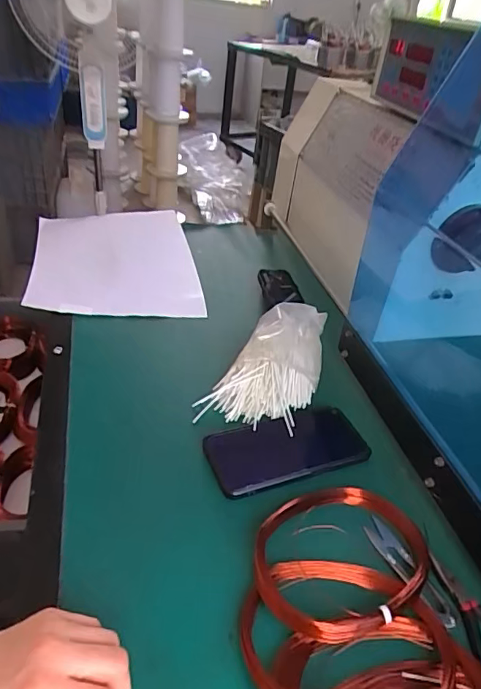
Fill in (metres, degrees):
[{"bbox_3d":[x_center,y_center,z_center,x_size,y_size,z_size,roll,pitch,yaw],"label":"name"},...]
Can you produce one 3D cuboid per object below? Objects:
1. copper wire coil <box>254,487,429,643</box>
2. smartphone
[{"bbox_3d":[0.085,0.174,0.410,0.161,0.014,0.119,-22,45,-31],"label":"copper wire coil"},{"bbox_3d":[0.048,0.101,0.502,0.163,0.010,0.086,-11,40,-20],"label":"smartphone"}]

